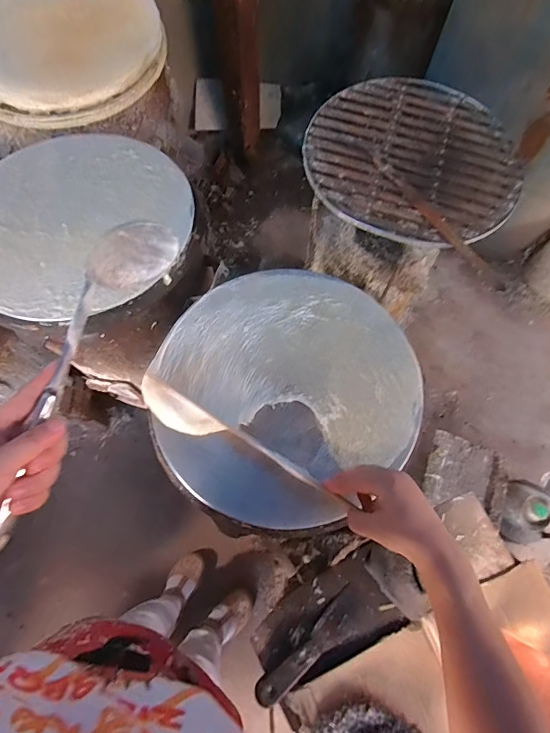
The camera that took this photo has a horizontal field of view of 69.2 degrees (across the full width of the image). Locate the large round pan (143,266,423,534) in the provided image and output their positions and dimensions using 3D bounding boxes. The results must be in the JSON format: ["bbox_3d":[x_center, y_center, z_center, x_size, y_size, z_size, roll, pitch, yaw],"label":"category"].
[{"bbox_3d":[0.014,0.024,0.561,0.351,0.031,0.359,1,68,-1],"label":"large round pan"}]

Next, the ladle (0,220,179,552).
[{"bbox_3d":[-0.182,0.008,0.368,0.057,0.067,0.329,18,72,5],"label":"ladle"}]

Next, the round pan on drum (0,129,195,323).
[{"bbox_3d":[-0.316,-0.242,0.635,0.356,0.020,0.357,1,68,-1],"label":"round pan on drum"}]

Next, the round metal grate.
[{"bbox_3d":[0.253,-0.386,0.728,0.375,0.015,0.376,1,68,-1],"label":"round metal grate"}]

